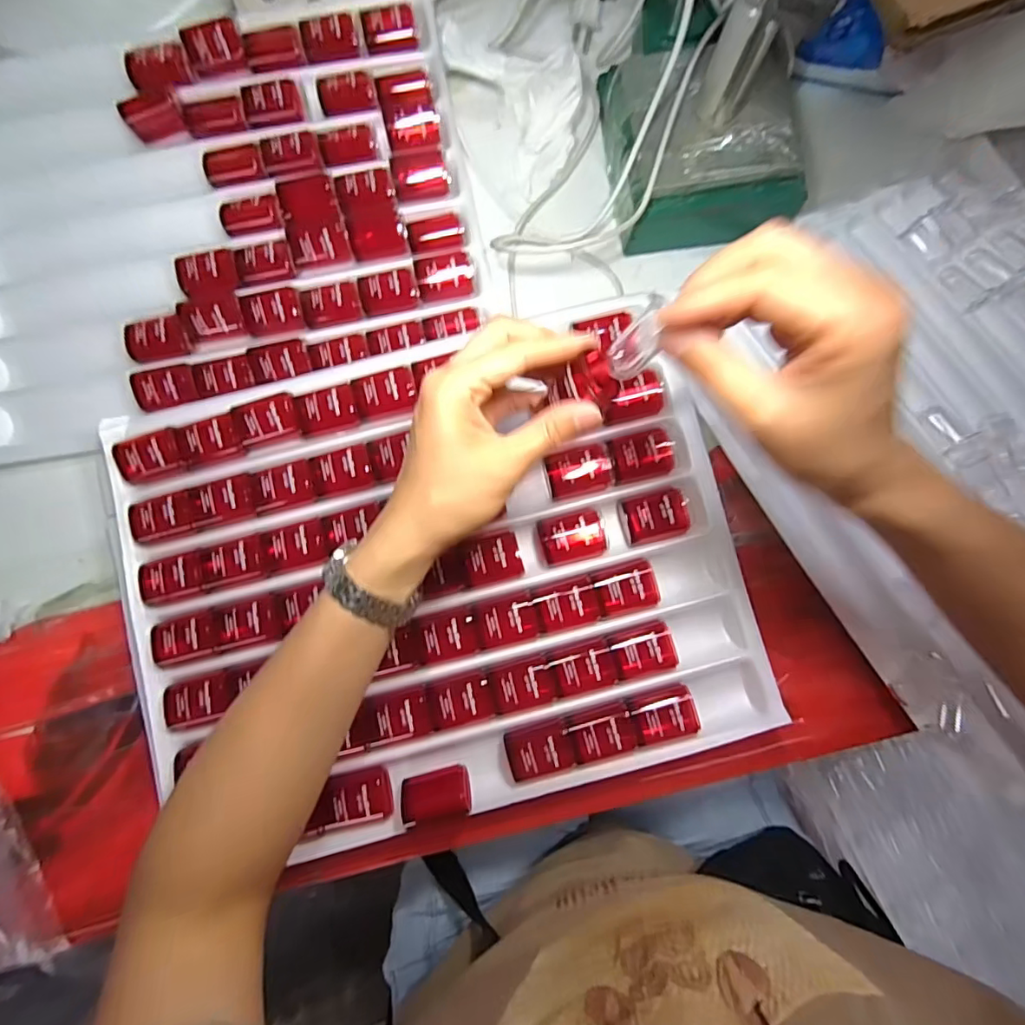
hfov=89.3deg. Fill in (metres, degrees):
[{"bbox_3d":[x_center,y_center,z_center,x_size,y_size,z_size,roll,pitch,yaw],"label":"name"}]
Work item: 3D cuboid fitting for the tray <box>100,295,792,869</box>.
[{"bbox_3d":[-0.052,0.038,0.339,0.388,0.032,0.303,-14,85,-1],"label":"tray"}]

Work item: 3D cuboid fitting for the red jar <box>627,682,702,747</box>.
[{"bbox_3d":[0.096,0.129,0.336,0.042,0.030,0.029,-14,85,-1],"label":"red jar"}]

